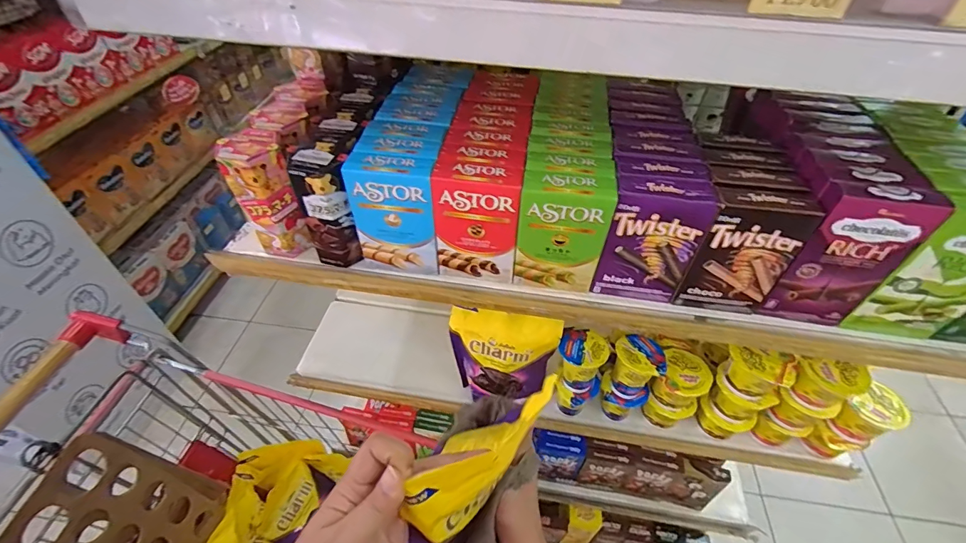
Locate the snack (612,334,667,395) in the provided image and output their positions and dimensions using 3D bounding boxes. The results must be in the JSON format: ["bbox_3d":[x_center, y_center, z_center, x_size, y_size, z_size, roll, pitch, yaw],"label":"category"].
[{"bbox_3d":[0.218,0.132,0.614,0.066,0.069,0.066,1,46,-1],"label":"snack"}]

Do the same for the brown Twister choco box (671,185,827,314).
[{"bbox_3d":[0.254,-0.018,0.432,0.087,0.134,0.033,6,47,4],"label":"brown Twister choco box"}]

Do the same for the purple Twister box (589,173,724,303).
[{"bbox_3d":[0.169,-0.028,0.442,0.087,0.134,0.032,8,47,6],"label":"purple Twister box"}]

